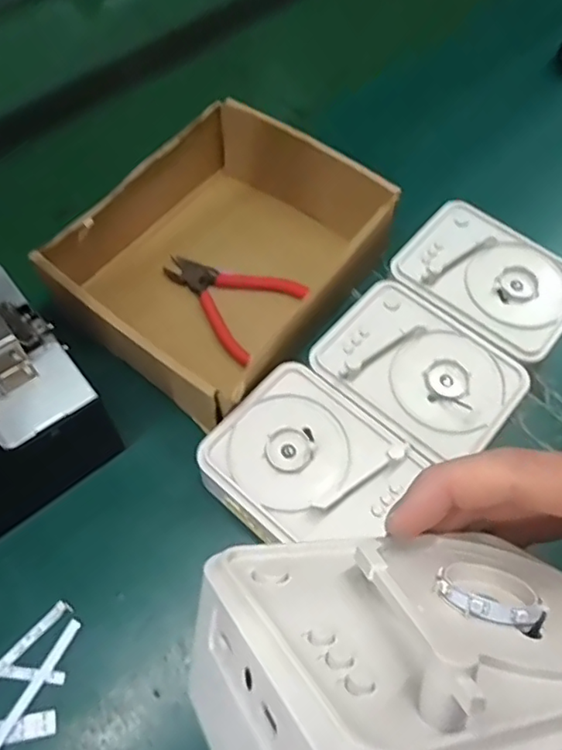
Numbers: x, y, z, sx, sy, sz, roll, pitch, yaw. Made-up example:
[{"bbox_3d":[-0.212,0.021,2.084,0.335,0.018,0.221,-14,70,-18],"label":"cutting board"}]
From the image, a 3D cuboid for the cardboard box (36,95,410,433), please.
[{"bbox_3d":[-0.041,-0.092,0.438,0.182,0.079,0.221,32,65,17],"label":"cardboard box"}]

